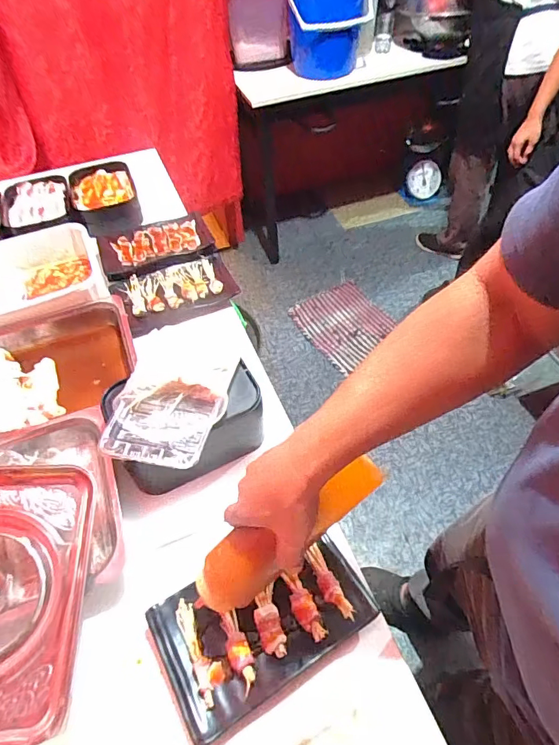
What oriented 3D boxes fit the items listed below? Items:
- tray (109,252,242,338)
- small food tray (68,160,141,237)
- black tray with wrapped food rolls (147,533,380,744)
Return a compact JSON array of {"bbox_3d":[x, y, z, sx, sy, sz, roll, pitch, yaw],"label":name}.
[{"bbox_3d":[-0.212,-0.174,0.929,0.233,0.029,0.166,-21,54,-14],"label":"tray"},{"bbox_3d":[-0.448,-0.458,1.139,0.153,0.025,0.319,-20,54,-14],"label":"small food tray"},{"bbox_3d":[-0.022,0.291,0.538,0.239,0.026,0.145,-27,55,-18],"label":"black tray with wrapped food rolls"}]

